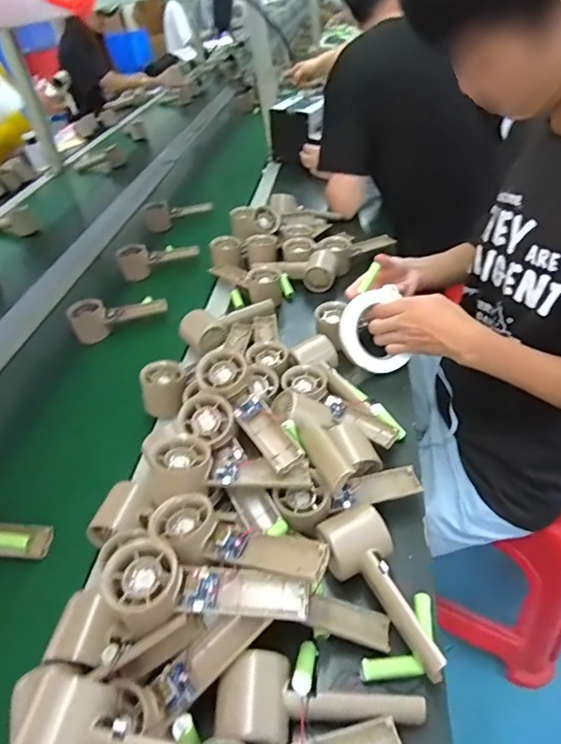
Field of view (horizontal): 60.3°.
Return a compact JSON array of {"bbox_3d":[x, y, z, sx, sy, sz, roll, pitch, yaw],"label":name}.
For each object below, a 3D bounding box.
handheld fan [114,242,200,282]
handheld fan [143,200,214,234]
[{"bbox_3d":[-0.256,-0.243,0.999,0.165,0.060,0.064,-26,44,-20],"label":"handheld fan"},{"bbox_3d":[-0.246,-0.387,1.177,0.176,0.056,0.055,-22,43,-16],"label":"handheld fan"}]

